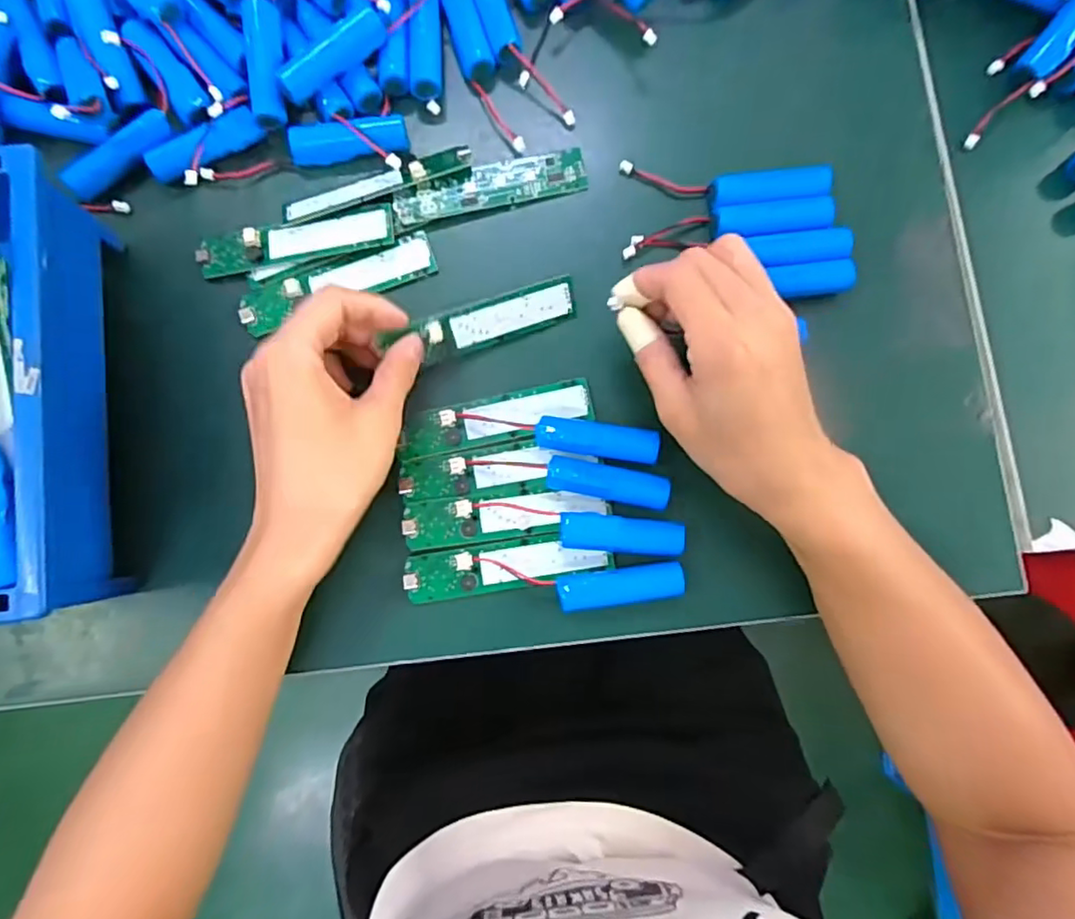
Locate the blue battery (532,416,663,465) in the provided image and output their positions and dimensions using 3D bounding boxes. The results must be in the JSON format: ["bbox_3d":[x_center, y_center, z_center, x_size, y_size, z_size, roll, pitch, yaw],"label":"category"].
[{"bbox_3d":[0.033,-0.010,0.344,0.066,0.021,0.018,8,84,-1],"label":"blue battery"}]

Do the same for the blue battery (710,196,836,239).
[{"bbox_3d":[0.136,-0.139,0.363,0.069,0.016,0.019,-6,84,-2],"label":"blue battery"}]

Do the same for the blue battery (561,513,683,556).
[{"bbox_3d":[0.046,0.041,0.340,0.066,0.017,0.019,6,84,-1],"label":"blue battery"}]

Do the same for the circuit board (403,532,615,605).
[{"bbox_3d":[-0.016,0.059,0.344,0.112,0.009,0.028,-7,84,-2],"label":"circuit board"}]

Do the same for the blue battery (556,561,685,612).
[{"bbox_3d":[0.045,0.069,0.340,0.067,0.019,0.019,-8,84,-2],"label":"blue battery"}]

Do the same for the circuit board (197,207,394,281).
[{"bbox_3d":[-0.142,-0.128,0.367,0.115,0.012,0.024,-10,84,-3],"label":"circuit board"}]

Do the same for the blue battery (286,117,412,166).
[{"bbox_3d":[-0.110,-0.187,0.362,0.067,0.015,0.020,-8,84,-2],"label":"blue battery"}]

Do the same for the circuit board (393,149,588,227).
[{"bbox_3d":[-0.028,-0.164,0.372,0.114,0.008,0.026,-13,84,-3],"label":"circuit board"}]

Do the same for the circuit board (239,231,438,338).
[{"bbox_3d":[-0.116,-0.103,0.359,0.114,0.005,0.026,-18,85,-3],"label":"circuit board"}]

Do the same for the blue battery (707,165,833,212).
[{"bbox_3d":[0.135,-0.158,0.366,0.070,0.019,0.020,-8,84,-2],"label":"blue battery"}]

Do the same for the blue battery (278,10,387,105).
[{"bbox_3d":[-0.117,-0.231,0.353,0.069,0.021,0.019,-41,86,-5],"label":"blue battery"}]

